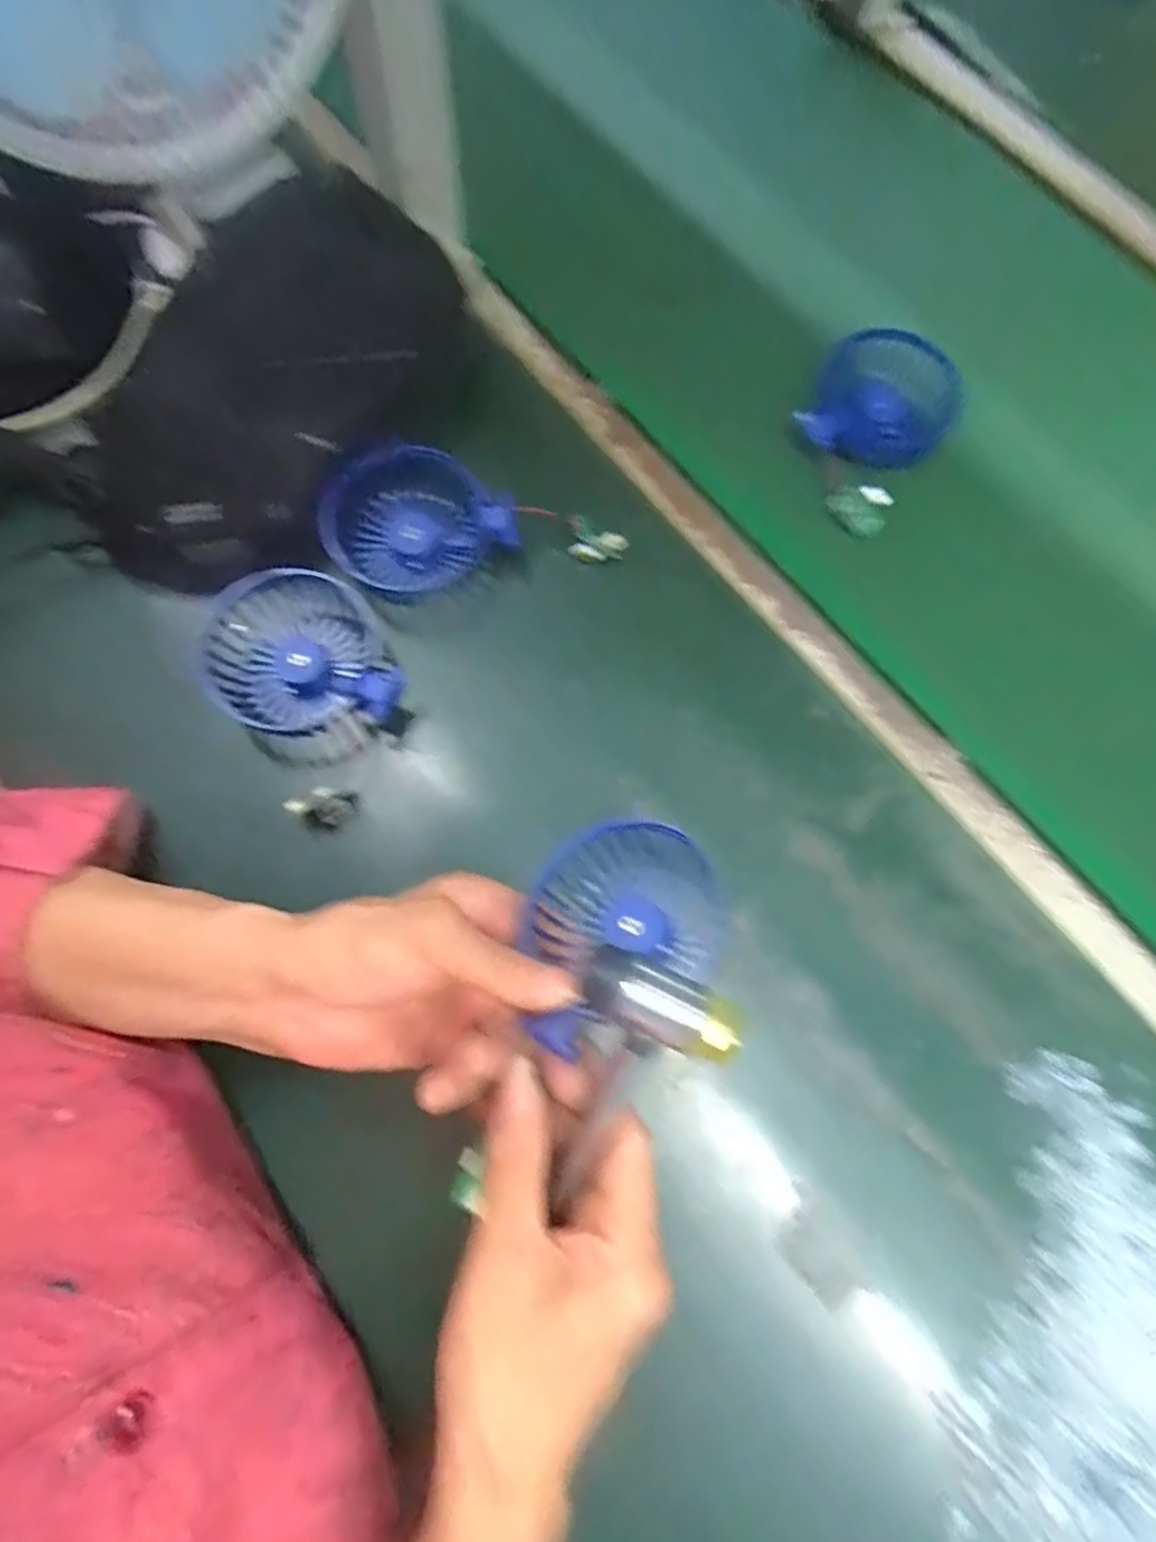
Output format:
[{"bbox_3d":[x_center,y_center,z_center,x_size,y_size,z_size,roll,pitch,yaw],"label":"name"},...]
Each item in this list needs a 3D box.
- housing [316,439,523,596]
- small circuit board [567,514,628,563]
[{"bbox_3d":[-0.096,-0.146,0.406,0.098,0.029,0.079,-28,76,-9],"label":"housing"},{"bbox_3d":[0.010,-0.133,0.415,0.038,0.007,0.021,17,97,-24],"label":"small circuit board"}]

